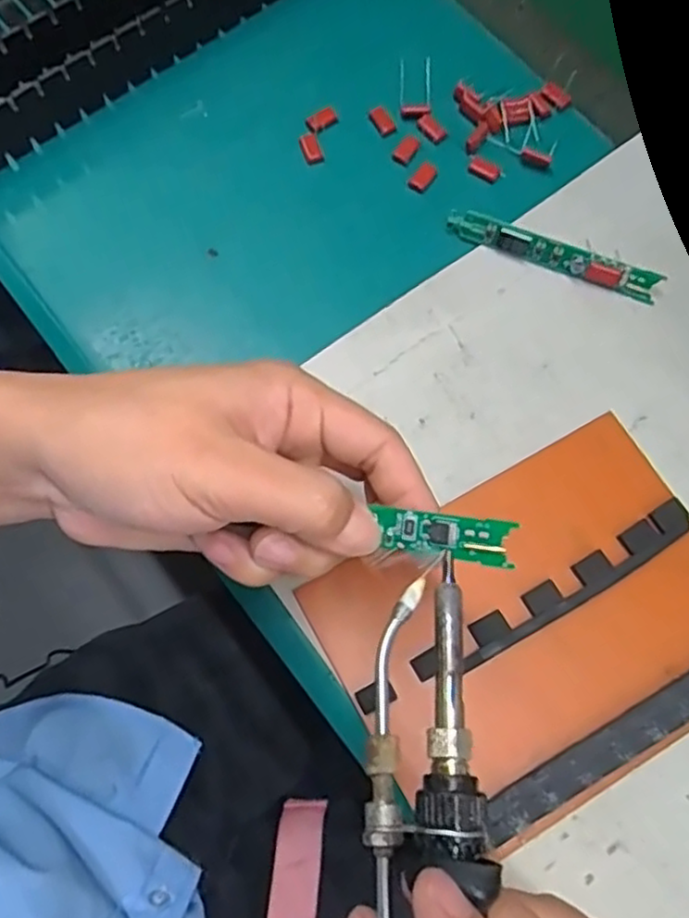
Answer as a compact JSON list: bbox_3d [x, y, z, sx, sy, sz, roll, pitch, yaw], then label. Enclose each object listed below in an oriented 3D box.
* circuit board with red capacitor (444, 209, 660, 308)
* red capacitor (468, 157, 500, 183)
[{"bbox_3d":[0.104,-0.103,0.358,0.108,0.011,0.011,22,73,6],"label":"circuit board with red capacitor"},{"bbox_3d":[0.074,-0.154,0.377,0.017,0.004,0.010,26,73,7],"label":"red capacitor"}]

